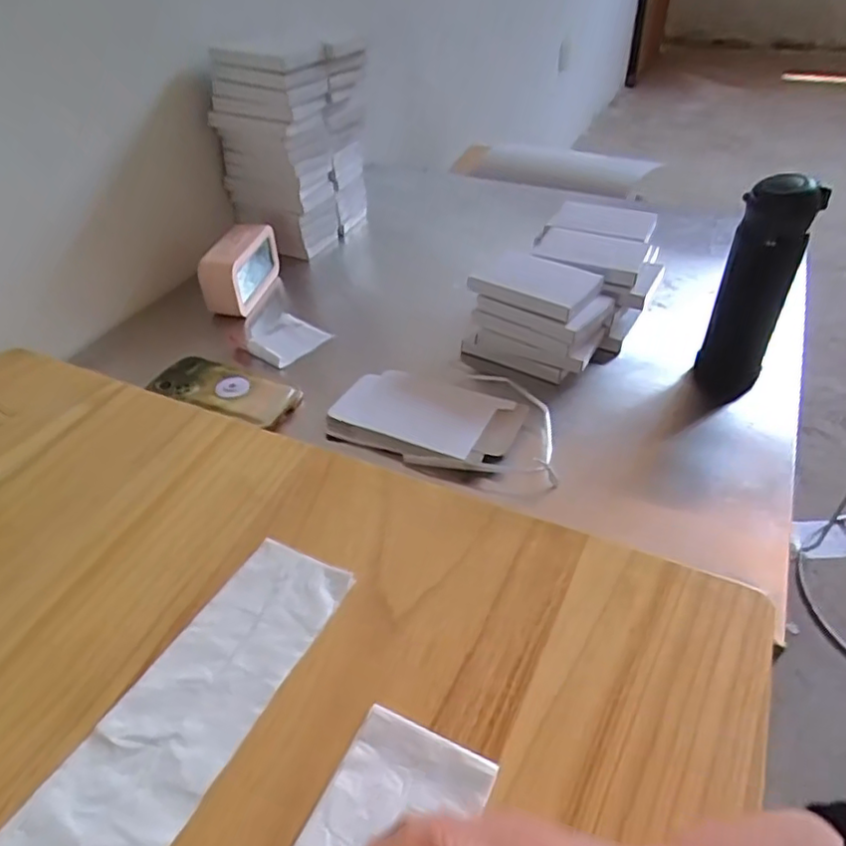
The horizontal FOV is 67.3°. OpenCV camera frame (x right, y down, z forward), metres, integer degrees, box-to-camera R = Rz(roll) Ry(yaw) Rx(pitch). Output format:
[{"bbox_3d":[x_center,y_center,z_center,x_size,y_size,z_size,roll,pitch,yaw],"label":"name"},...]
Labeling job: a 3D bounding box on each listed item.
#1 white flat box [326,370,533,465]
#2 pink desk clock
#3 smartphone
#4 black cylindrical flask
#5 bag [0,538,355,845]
[{"bbox_3d":[0.005,-0.006,0.662,0.186,0.031,0.124,15,43,16],"label":"white flat box"},{"bbox_3d":[-0.244,-0.206,0.852,0.054,0.084,0.146,5,41,9],"label":"pink desk clock"},{"bbox_3d":[-0.217,-0.038,0.694,0.164,0.015,0.080,16,44,21],"label":"smartphone"},{"bbox_3d":[0.339,-0.128,0.657,0.067,0.237,0.059,18,45,22],"label":"black cylindrical flask"},{"bbox_3d":[-0.143,0.173,0.384,0.081,0.007,0.248,19,44,21],"label":"bag"}]

